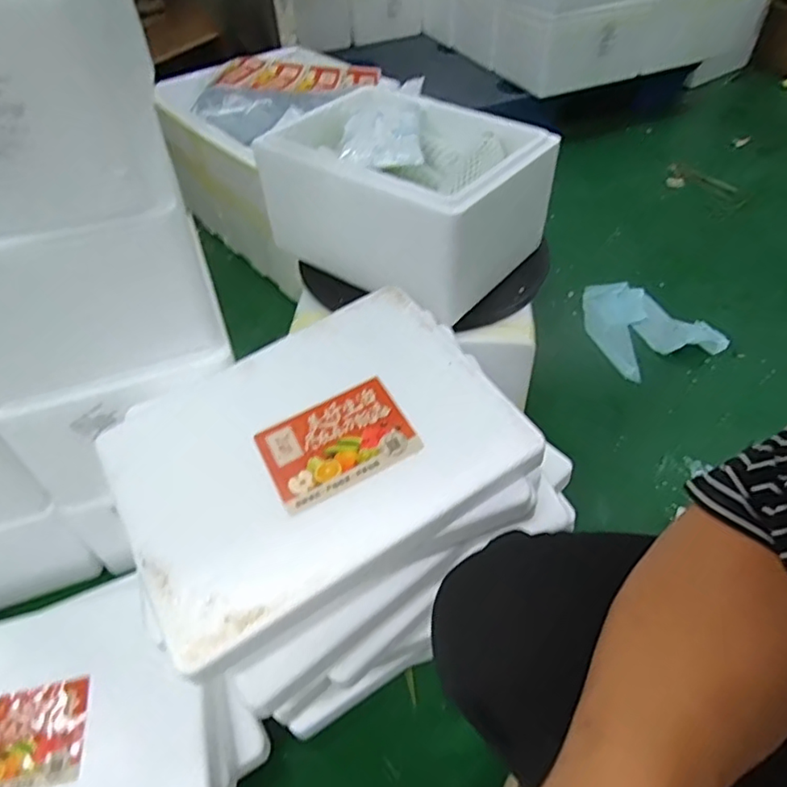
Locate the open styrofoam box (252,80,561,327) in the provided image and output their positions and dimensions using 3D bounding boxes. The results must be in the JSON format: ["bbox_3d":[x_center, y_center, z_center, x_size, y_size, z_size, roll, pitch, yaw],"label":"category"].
[{"bbox_3d":[0.020,-0.293,0.854,0.353,0.176,0.247,26,53,24],"label":"open styrofoam box"}]

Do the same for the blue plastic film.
[{"bbox_3d":[0.511,-0.147,1.190,0.231,0.021,0.241,-15,48,-10],"label":"blue plastic film"}]

